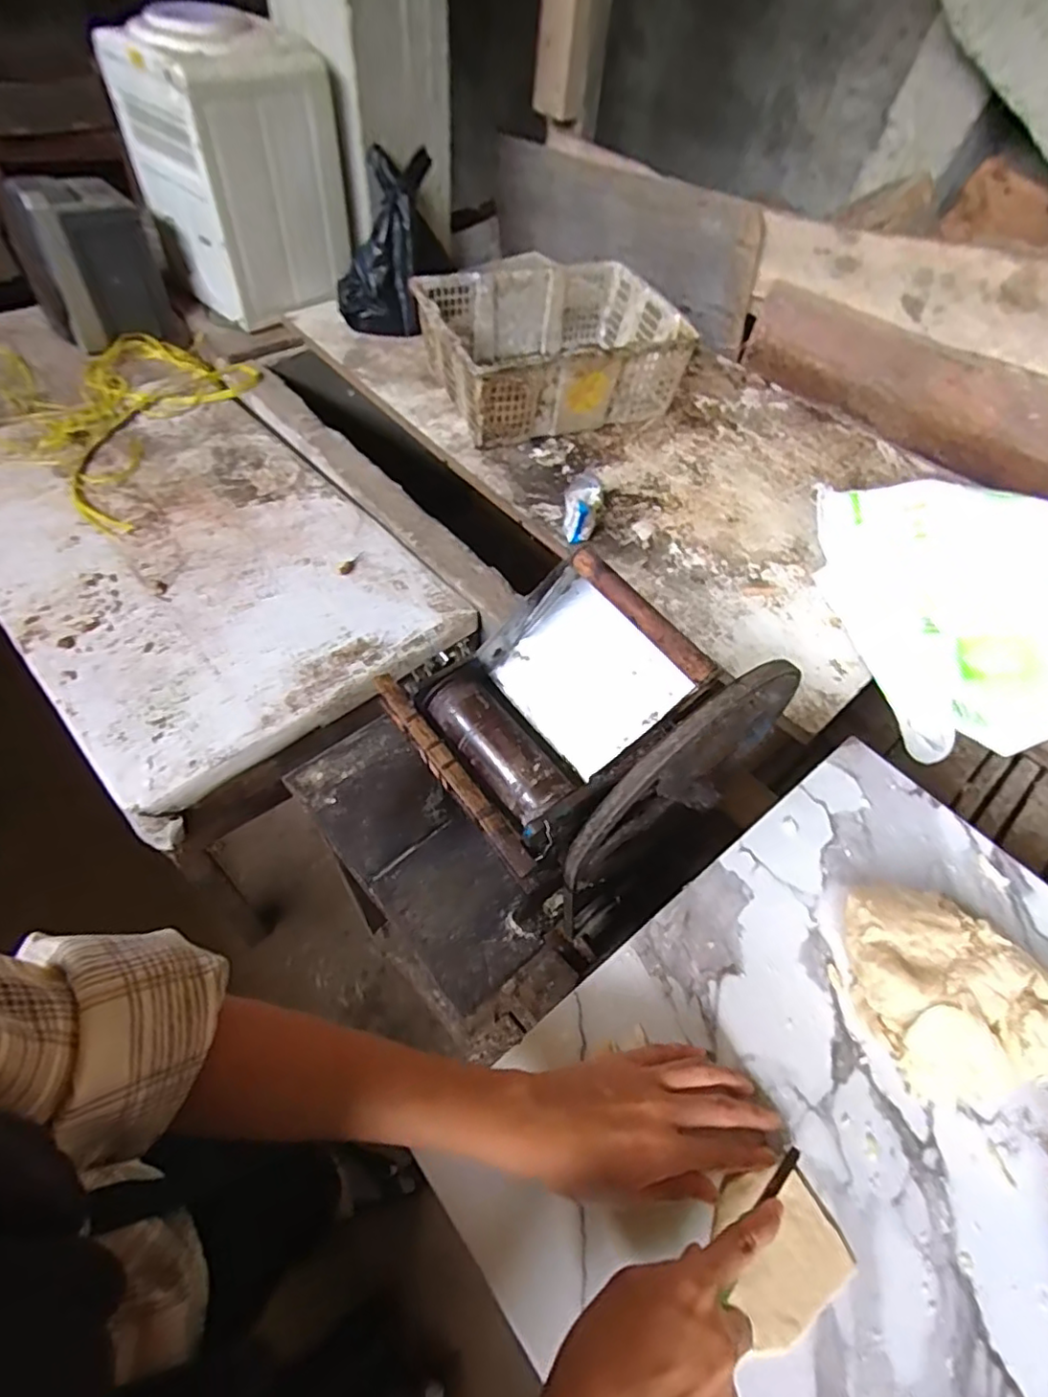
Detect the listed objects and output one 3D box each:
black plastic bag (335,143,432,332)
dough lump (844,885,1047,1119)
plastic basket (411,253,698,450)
[{"bbox_3d":[-0.290,-0.974,1.322,0.195,0.345,0.119,22,24,11],"label":"black plastic bag"},{"bbox_3d":[0.286,0.191,0.410,0.106,0.072,0.131,-1,52,-5],"label":"dough lump"},{"bbox_3d":[0.052,-0.701,1.242,0.479,0.165,0.336,-19,59,-18],"label":"plastic basket"}]

